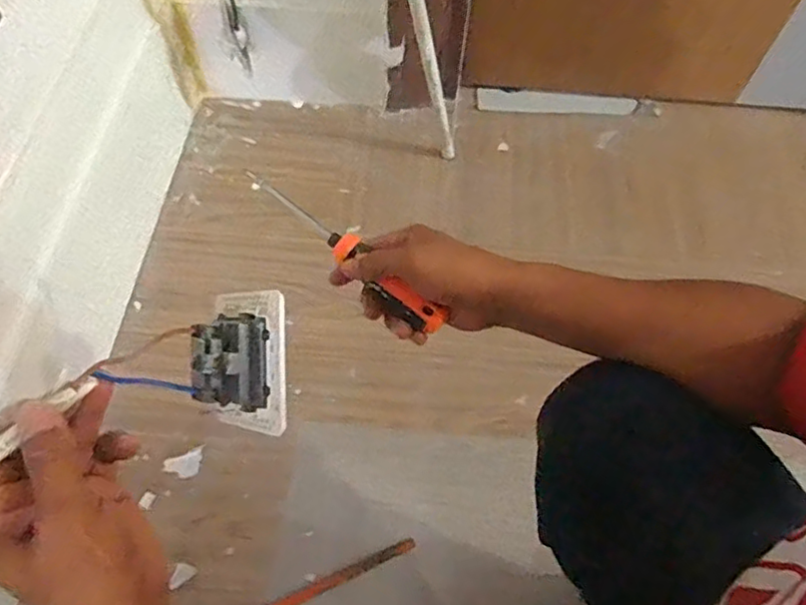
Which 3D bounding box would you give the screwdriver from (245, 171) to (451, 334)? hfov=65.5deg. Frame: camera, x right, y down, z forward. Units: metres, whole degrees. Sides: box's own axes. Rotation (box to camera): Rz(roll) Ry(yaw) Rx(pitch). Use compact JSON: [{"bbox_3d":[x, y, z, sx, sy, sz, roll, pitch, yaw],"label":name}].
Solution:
[{"bbox_3d":[-0.045,-0.043,0.509,0.191,0.028,0.022,39,66,11],"label":"screwdriver"}]

